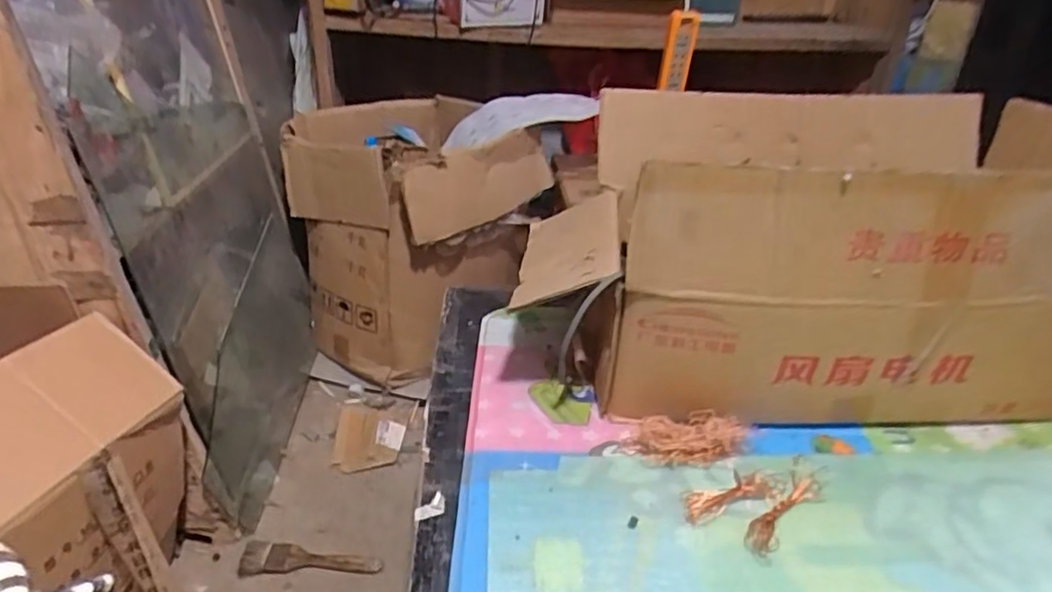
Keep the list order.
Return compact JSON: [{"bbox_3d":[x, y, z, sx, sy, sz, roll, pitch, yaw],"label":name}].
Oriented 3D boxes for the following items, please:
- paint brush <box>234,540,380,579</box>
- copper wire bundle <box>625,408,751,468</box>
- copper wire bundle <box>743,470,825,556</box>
[{"bbox_3d":[-0.298,0.365,0.908,0.191,0.020,0.048,0,29,-4],"label":"paint brush"},{"bbox_3d":[0.173,0.148,0.684,0.132,0.036,0.050,-2,27,-6],"label":"copper wire bundle"},{"bbox_3d":[0.246,0.200,0.610,0.029,0.013,0.133,24,35,38],"label":"copper wire bundle"}]

